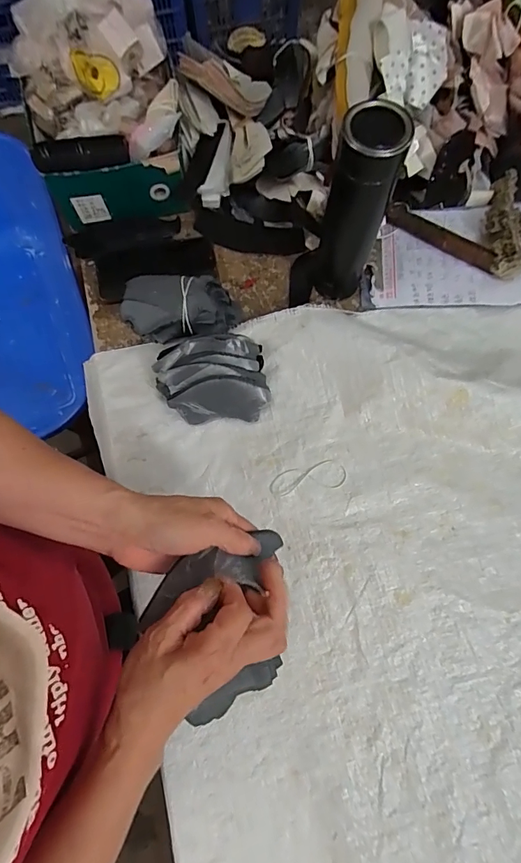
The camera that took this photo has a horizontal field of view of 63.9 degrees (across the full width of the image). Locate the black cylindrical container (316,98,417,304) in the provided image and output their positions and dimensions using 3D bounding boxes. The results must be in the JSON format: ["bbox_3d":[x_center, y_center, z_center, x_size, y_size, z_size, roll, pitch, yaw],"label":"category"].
[{"bbox_3d":[0.104,-0.238,0.470,0.061,0.221,0.056,0,74,0],"label":"black cylindrical container"}]

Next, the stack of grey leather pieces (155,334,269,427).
[{"bbox_3d":[-0.059,-0.059,0.513,0.132,0.049,0.104,-9,75,-2],"label":"stack of grey leather pieces"}]

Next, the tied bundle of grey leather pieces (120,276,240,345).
[{"bbox_3d":[-0.100,-0.153,0.537,0.139,0.057,0.081,7,75,2],"label":"tied bundle of grey leather pieces"}]

